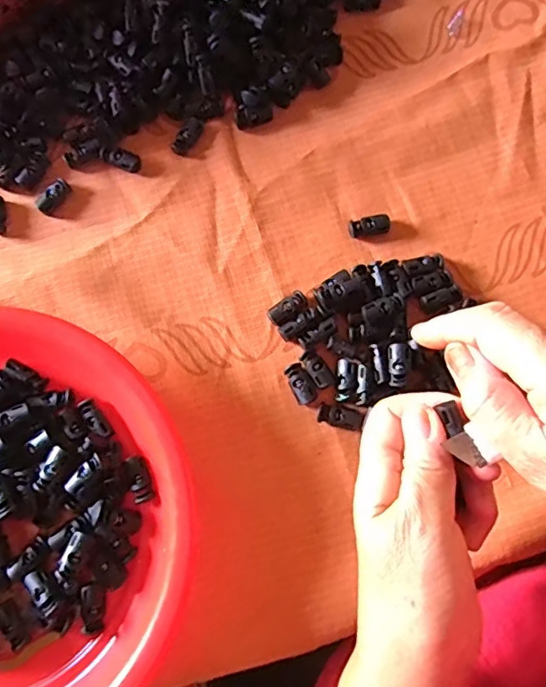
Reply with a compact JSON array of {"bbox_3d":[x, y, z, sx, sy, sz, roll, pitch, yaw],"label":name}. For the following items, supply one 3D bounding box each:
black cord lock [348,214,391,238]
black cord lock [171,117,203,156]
[{"bbox_3d":[0.067,-0.081,0.380,0.028,0.010,0.013,-9,79,-2],"label":"black cord lock"},{"bbox_3d":[-0.062,-0.149,0.395,0.013,0.007,0.028,43,104,7],"label":"black cord lock"}]

